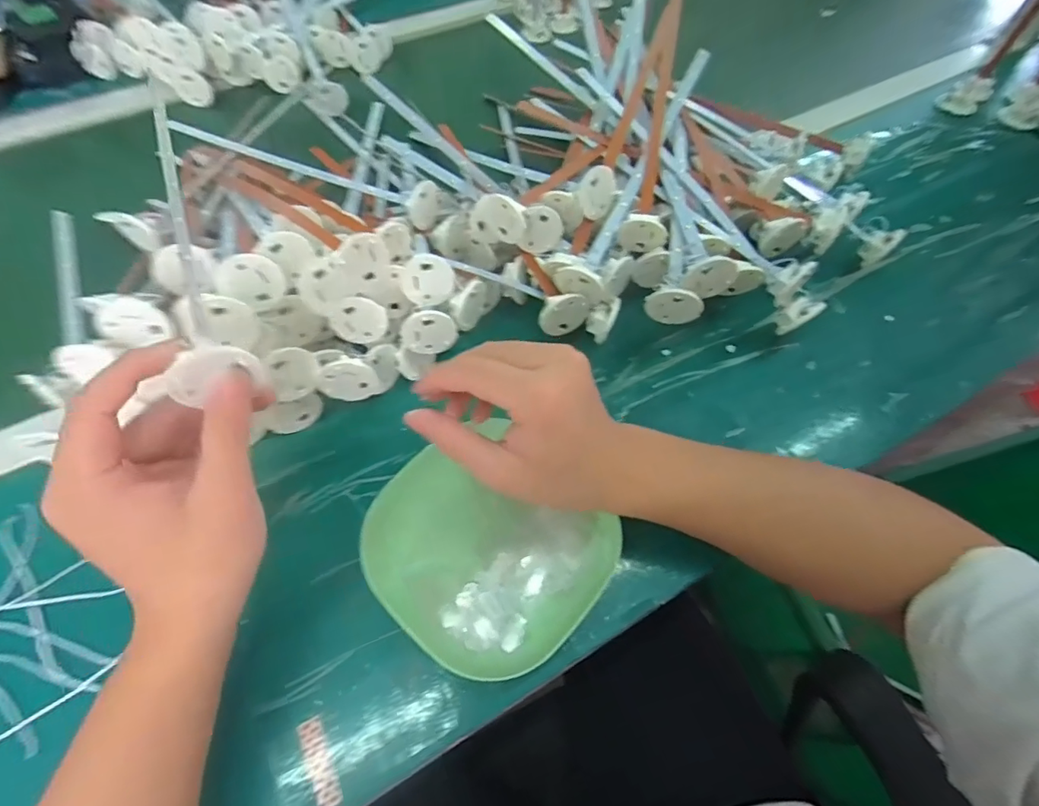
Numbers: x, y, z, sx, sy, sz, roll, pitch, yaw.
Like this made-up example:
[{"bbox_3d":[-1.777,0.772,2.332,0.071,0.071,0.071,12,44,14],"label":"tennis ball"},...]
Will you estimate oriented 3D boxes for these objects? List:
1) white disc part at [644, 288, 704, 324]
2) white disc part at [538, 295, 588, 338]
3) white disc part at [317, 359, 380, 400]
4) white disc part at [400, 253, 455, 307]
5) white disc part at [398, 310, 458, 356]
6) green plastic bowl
[{"bbox_3d":[0.112,-0.069,0.366,0.039,0.032,0.007,-1,59,27],"label":"white disc part"},{"bbox_3d":[0.033,-0.067,0.377,0.038,0.034,0.009,-22,52,0],"label":"white disc part"},{"bbox_3d":[-0.118,-0.015,0.350,0.038,0.031,0.008,-7,39,-17],"label":"white disc part"},{"bbox_3d":[-0.066,-0.089,0.365,0.037,0.036,0.006,-12,27,-6],"label":"white disc part"},{"bbox_3d":[-0.064,-0.050,0.359,0.039,0.034,0.010,-8,60,-5],"label":"white disc part"},{"bbox_3d":[-0.021,0.090,0.324,0.143,0.030,0.128,36,66,19],"label":"green plastic bowl"}]

